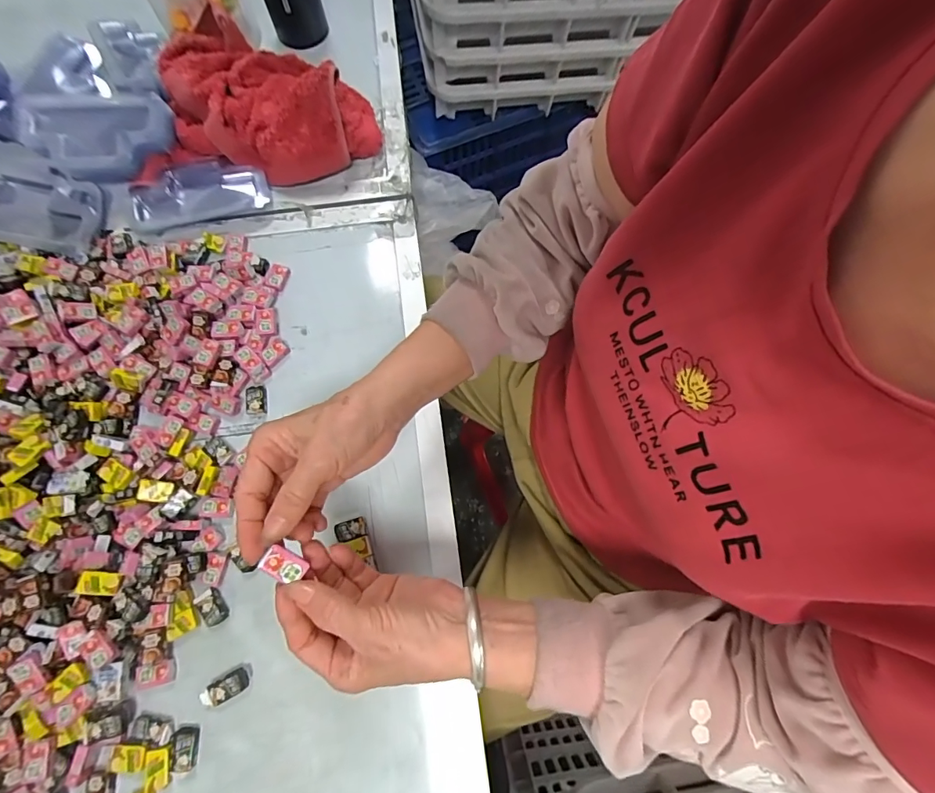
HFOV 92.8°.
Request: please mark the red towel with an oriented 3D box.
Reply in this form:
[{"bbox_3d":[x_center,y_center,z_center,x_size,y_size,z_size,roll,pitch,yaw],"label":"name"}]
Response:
[{"bbox_3d":[-0.224,-0.317,0.475,0.243,0.081,0.160,-5,73,-2],"label":"red towel"}]

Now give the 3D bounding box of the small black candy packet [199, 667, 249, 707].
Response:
[{"bbox_3d":[-0.193,0.231,0.353,0.034,0.009,0.017,-27,75,-8],"label":"small black candy packet"}]

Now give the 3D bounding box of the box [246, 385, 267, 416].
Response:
[{"bbox_3d":[-0.199,0.004,0.420,0.018,0.008,0.028,-6,73,-2],"label":"box"}]

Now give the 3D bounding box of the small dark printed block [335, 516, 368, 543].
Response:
[{"bbox_3d":[-0.101,0.116,0.387,0.027,0.005,0.018,-17,73,-5],"label":"small dark printed block"}]

